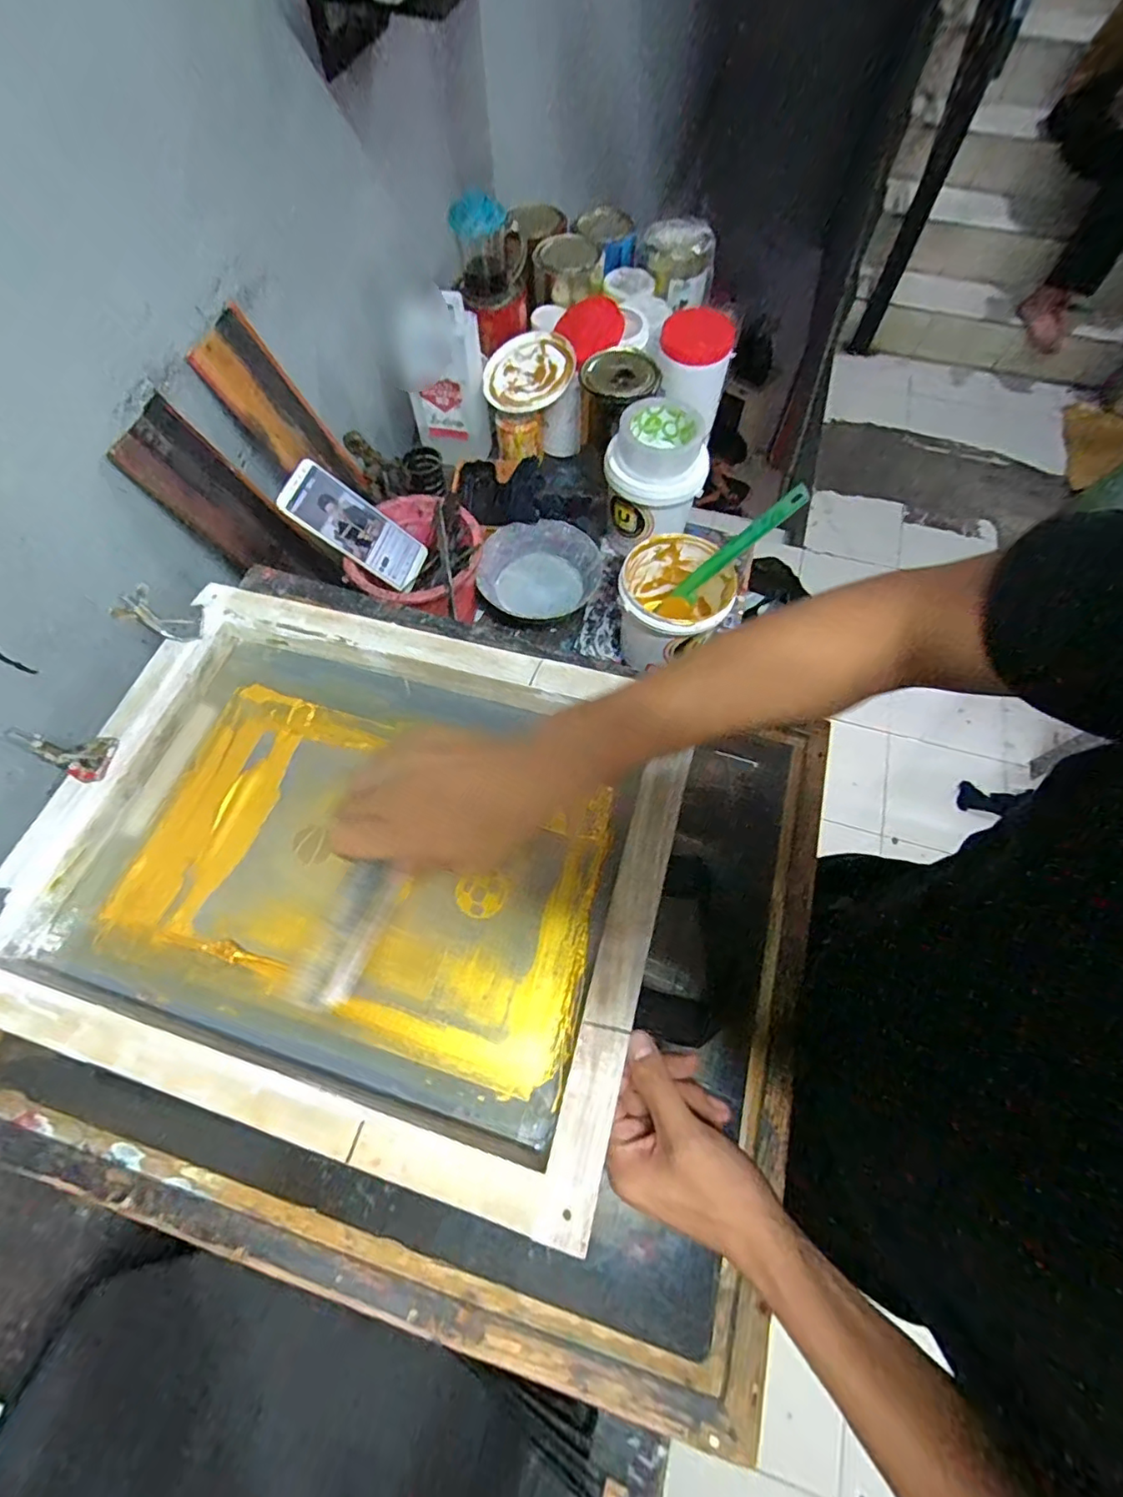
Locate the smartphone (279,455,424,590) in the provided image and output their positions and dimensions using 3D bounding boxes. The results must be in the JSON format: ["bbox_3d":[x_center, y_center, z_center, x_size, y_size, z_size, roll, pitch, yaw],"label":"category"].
[{"bbox_3d":[-0.229,-0.246,0.636,0.157,0.014,0.077,31,62,-33],"label":"smartphone"}]

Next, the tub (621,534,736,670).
[{"bbox_3d":[0.123,-0.163,0.674,0.112,0.125,0.127,4,66,2],"label":"tub"}]

